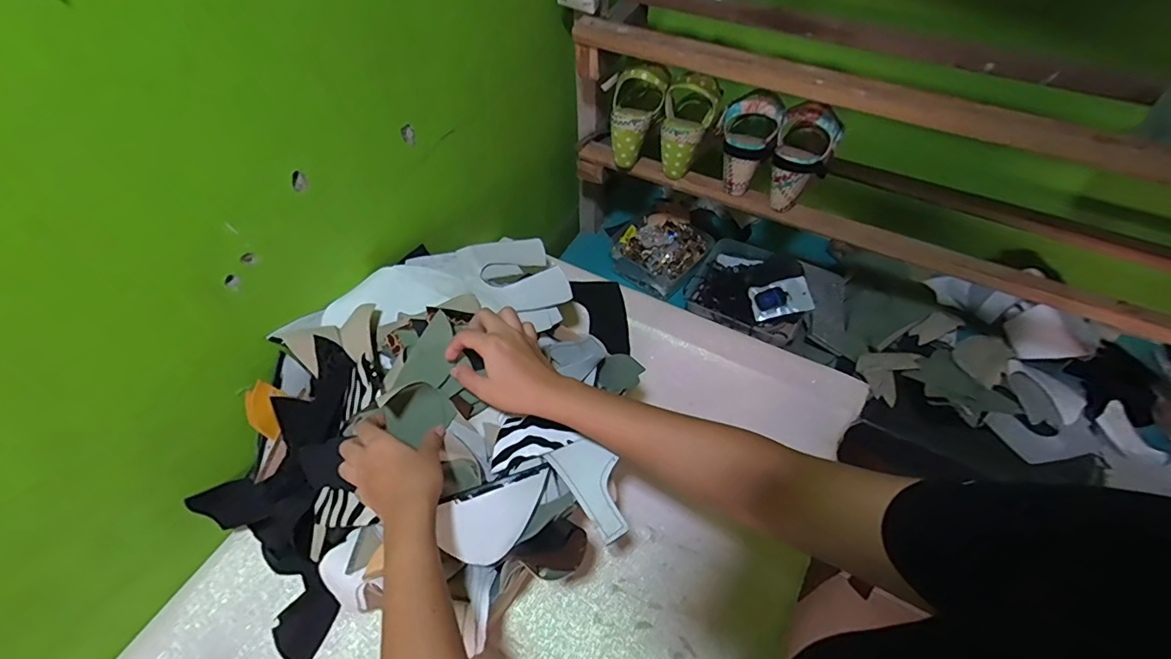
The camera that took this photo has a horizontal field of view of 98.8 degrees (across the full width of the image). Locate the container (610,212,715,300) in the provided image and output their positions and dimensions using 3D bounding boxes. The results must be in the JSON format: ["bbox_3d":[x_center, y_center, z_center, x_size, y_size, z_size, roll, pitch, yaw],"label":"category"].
[{"bbox_3d":[0.149,-0.150,0.991,0.158,0.063,0.163,30,58,21],"label":"container"}]

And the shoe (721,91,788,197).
[{"bbox_3d":[0.237,-0.273,0.732,0.079,0.125,0.072,14,54,10],"label":"shoe"}]

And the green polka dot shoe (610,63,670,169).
[{"bbox_3d":[0.067,-0.329,0.770,0.079,0.148,0.056,26,24,18],"label":"green polka dot shoe"}]

